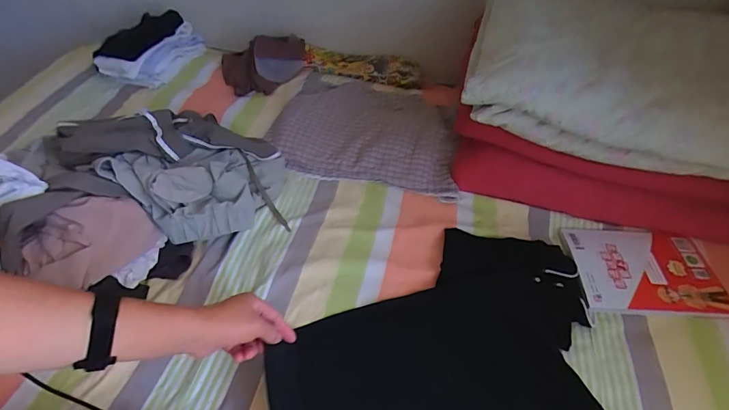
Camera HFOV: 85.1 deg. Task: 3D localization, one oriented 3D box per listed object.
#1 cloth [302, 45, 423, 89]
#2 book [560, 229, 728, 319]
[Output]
[{"bbox_3d":[-0.004,-0.381,1.111,0.322,0.063,0.092,11,49,6],"label":"cloth"},{"bbox_3d":[0.488,0.110,0.694,0.240,0.010,0.174,3,49,1],"label":"book"}]

